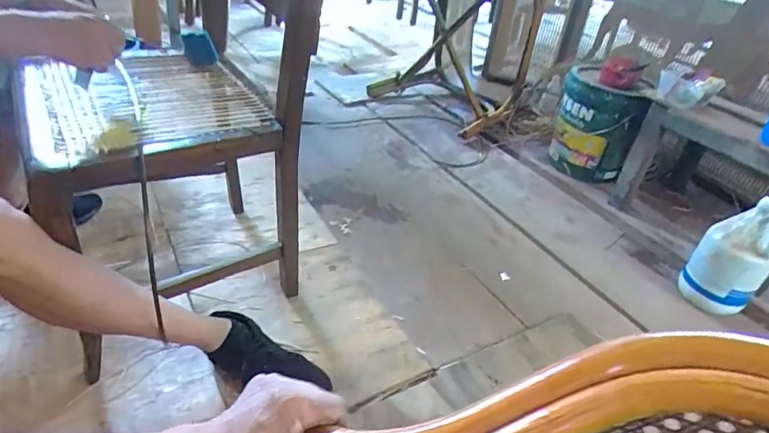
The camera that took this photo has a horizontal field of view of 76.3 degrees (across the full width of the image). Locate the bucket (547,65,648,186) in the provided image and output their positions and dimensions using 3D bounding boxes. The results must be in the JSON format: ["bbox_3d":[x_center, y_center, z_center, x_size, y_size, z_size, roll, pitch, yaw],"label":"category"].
[{"bbox_3d":[0.718,-0.311,1.708,0.245,0.322,0.261,17,35,13],"label":"bucket"}]

